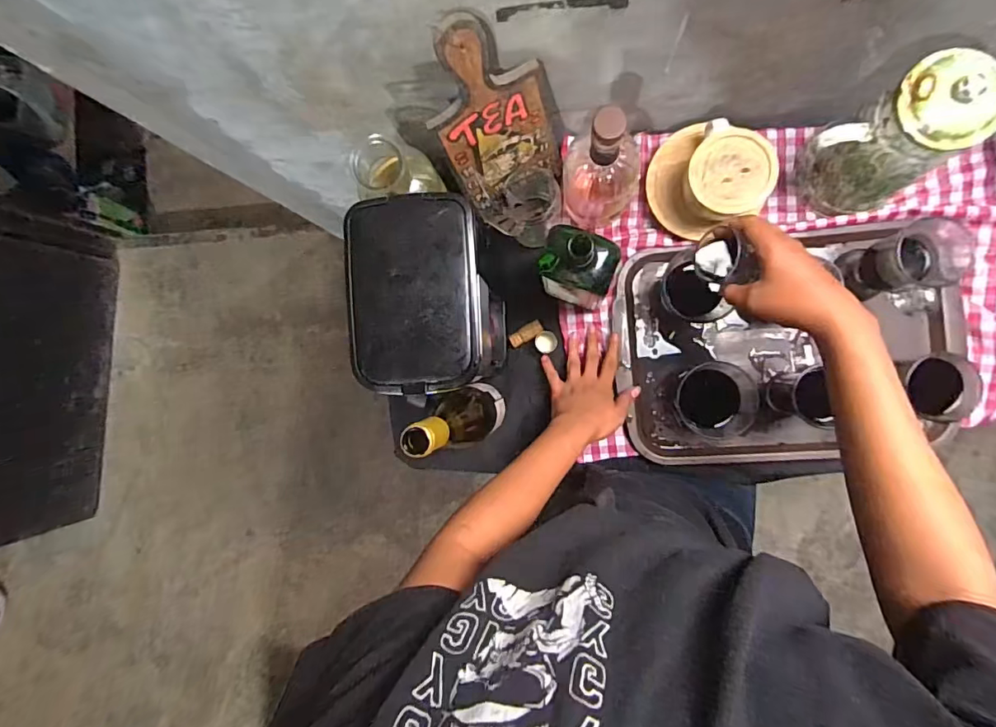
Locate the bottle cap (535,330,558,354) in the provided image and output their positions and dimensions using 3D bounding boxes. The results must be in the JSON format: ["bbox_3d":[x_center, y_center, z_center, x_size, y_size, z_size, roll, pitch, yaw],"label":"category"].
[{"bbox_3d":[0.071,-0.031,0.719,0.032,0.013,0.033,0,90,8],"label":"bottle cap"}]

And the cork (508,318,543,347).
[{"bbox_3d":[0.042,-0.044,0.723,0.051,0.017,0.022,-29,86,7],"label":"cork"}]

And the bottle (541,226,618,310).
[{"bbox_3d":[0.103,-0.115,0.607,0.081,0.214,0.065,25,93,7],"label":"bottle"}]

